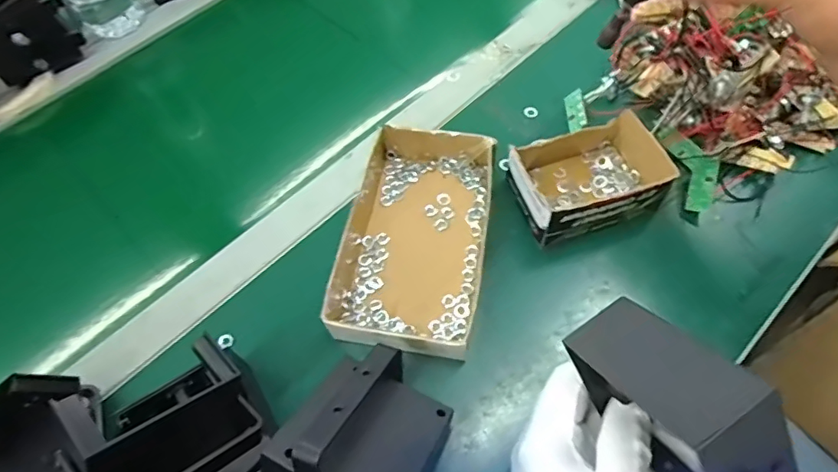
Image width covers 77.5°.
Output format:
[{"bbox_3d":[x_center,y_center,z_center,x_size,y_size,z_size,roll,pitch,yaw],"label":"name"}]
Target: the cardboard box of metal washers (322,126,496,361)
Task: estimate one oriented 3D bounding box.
[{"bbox_3d":[-0.005,0.000,0.413,0.121,0.043,0.187,7,60,11],"label":"cardboard box of metal washers"}]

